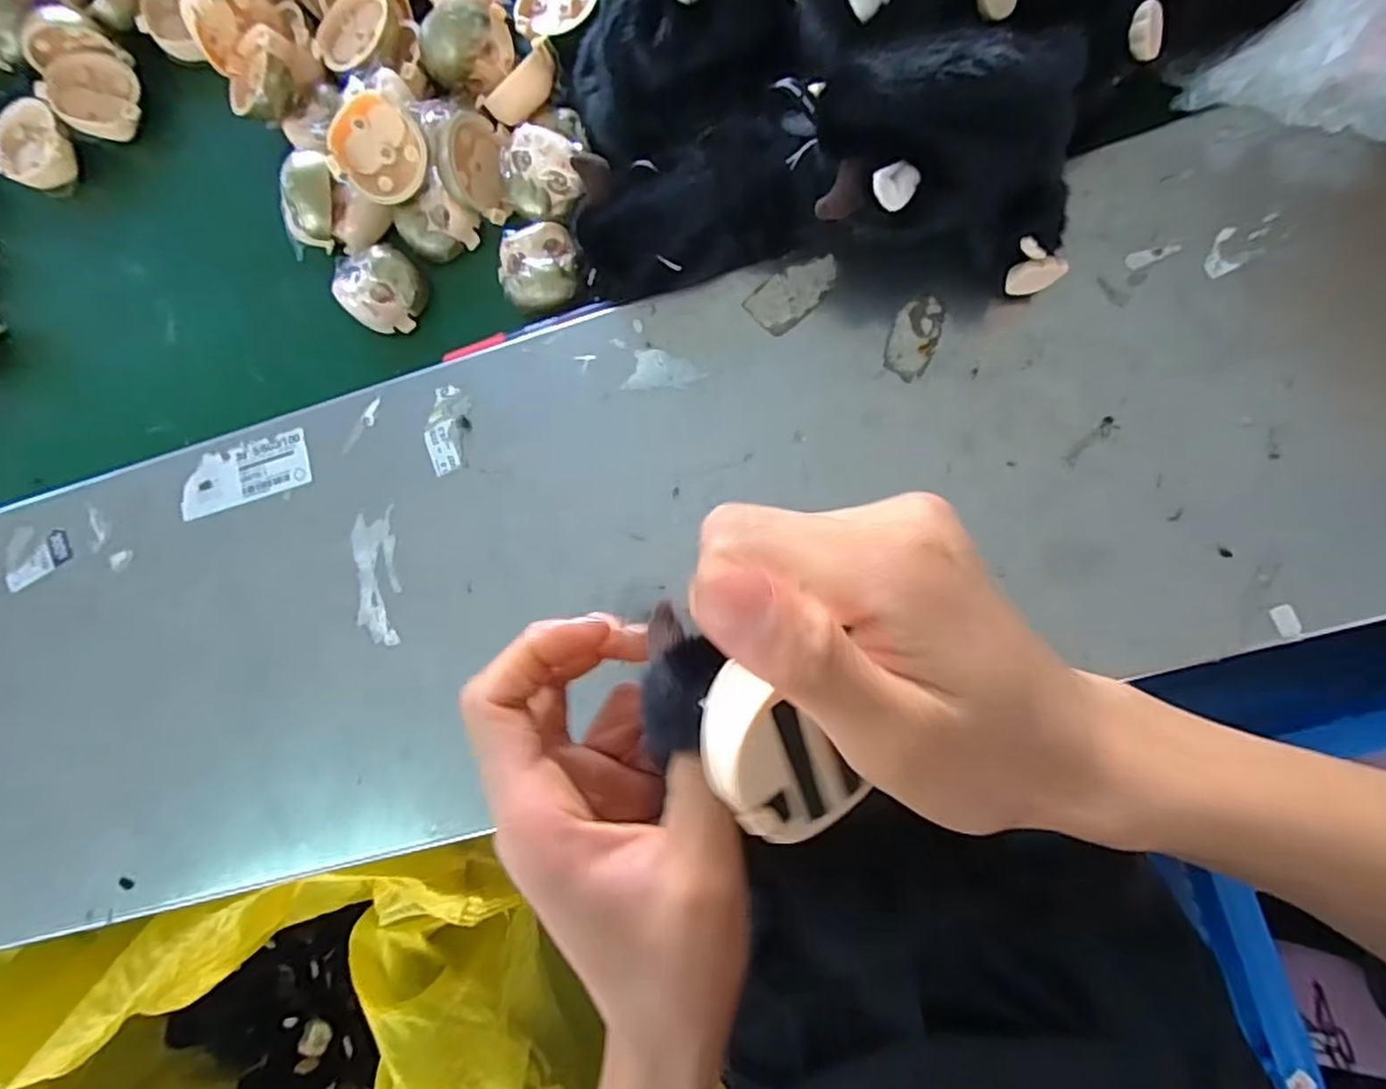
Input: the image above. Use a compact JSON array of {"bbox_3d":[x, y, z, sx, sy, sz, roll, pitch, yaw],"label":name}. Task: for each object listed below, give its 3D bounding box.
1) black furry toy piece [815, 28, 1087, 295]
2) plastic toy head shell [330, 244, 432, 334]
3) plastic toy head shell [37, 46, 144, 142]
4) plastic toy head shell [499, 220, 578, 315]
[{"bbox_3d":[0.110,-0.154,0.273,0.109,0.082,0.090,-9,84,7],"label":"black furry toy piece"},{"bbox_3d":[-0.178,-0.147,0.370,0.043,0.021,0.045,23,89,9],"label":"plastic toy head shell"},{"bbox_3d":[-0.371,-0.280,0.401,0.049,0.015,0.048,25,85,-17],"label":"plastic toy head shell"},{"bbox_3d":[-0.085,-0.153,0.356,0.044,0.016,0.044,-1,85,8],"label":"plastic toy head shell"}]

